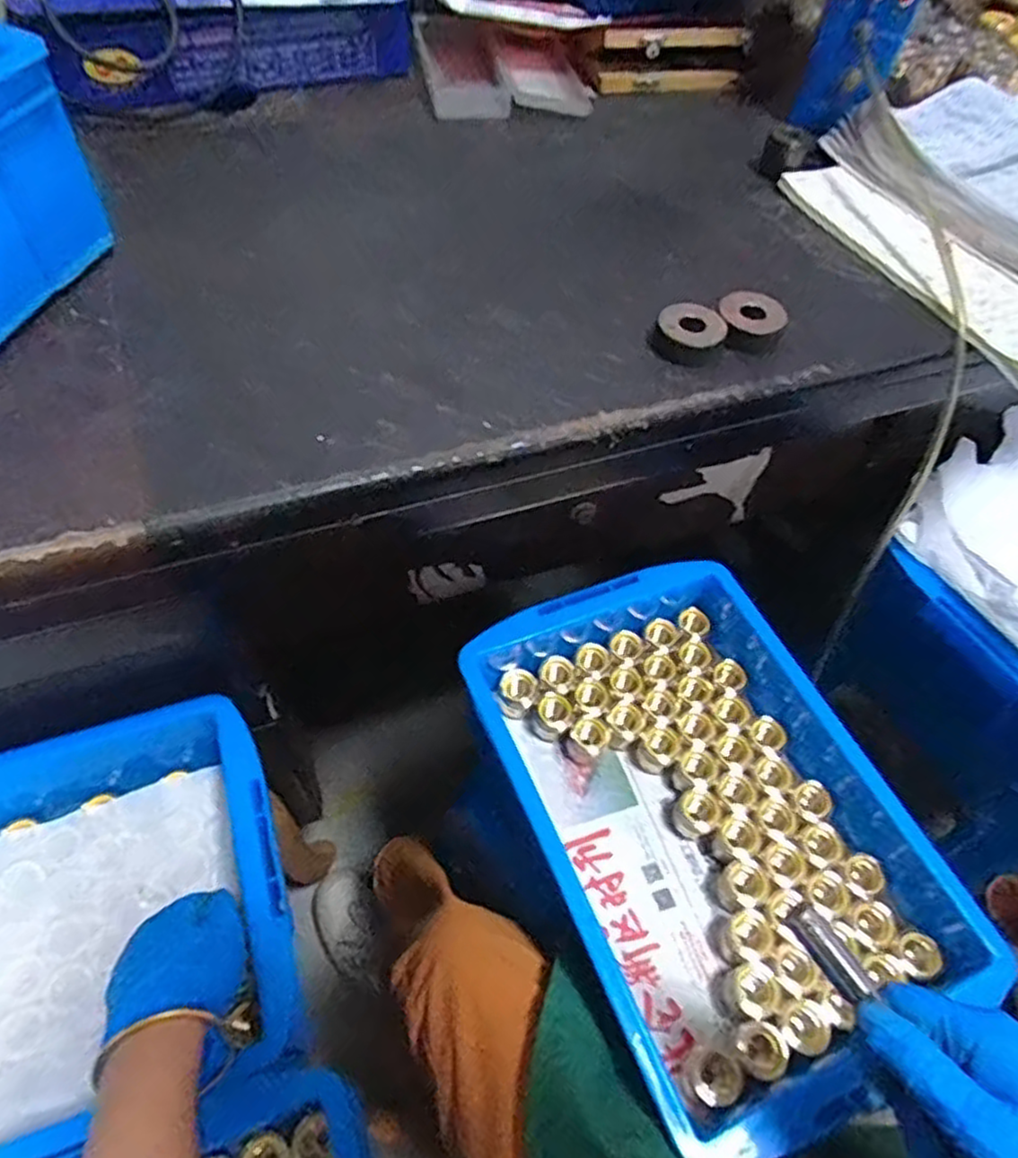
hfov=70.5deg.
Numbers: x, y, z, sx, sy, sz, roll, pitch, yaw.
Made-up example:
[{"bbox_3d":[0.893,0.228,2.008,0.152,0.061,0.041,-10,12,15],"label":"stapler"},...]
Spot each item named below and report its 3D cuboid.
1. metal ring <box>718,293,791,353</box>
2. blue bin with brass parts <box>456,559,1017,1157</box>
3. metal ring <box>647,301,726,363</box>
[{"bbox_3d":[0.149,-0.161,0.435,0.041,0.005,0.032,6,64,4],"label":"metal ring"},{"bbox_3d":[0.133,0.166,0.527,0.248,0.079,0.357,-21,60,-17],"label":"blue bin with brass parts"},{"bbox_3d":[0.107,-0.146,0.428,0.038,0.015,0.043,32,60,17],"label":"metal ring"}]

